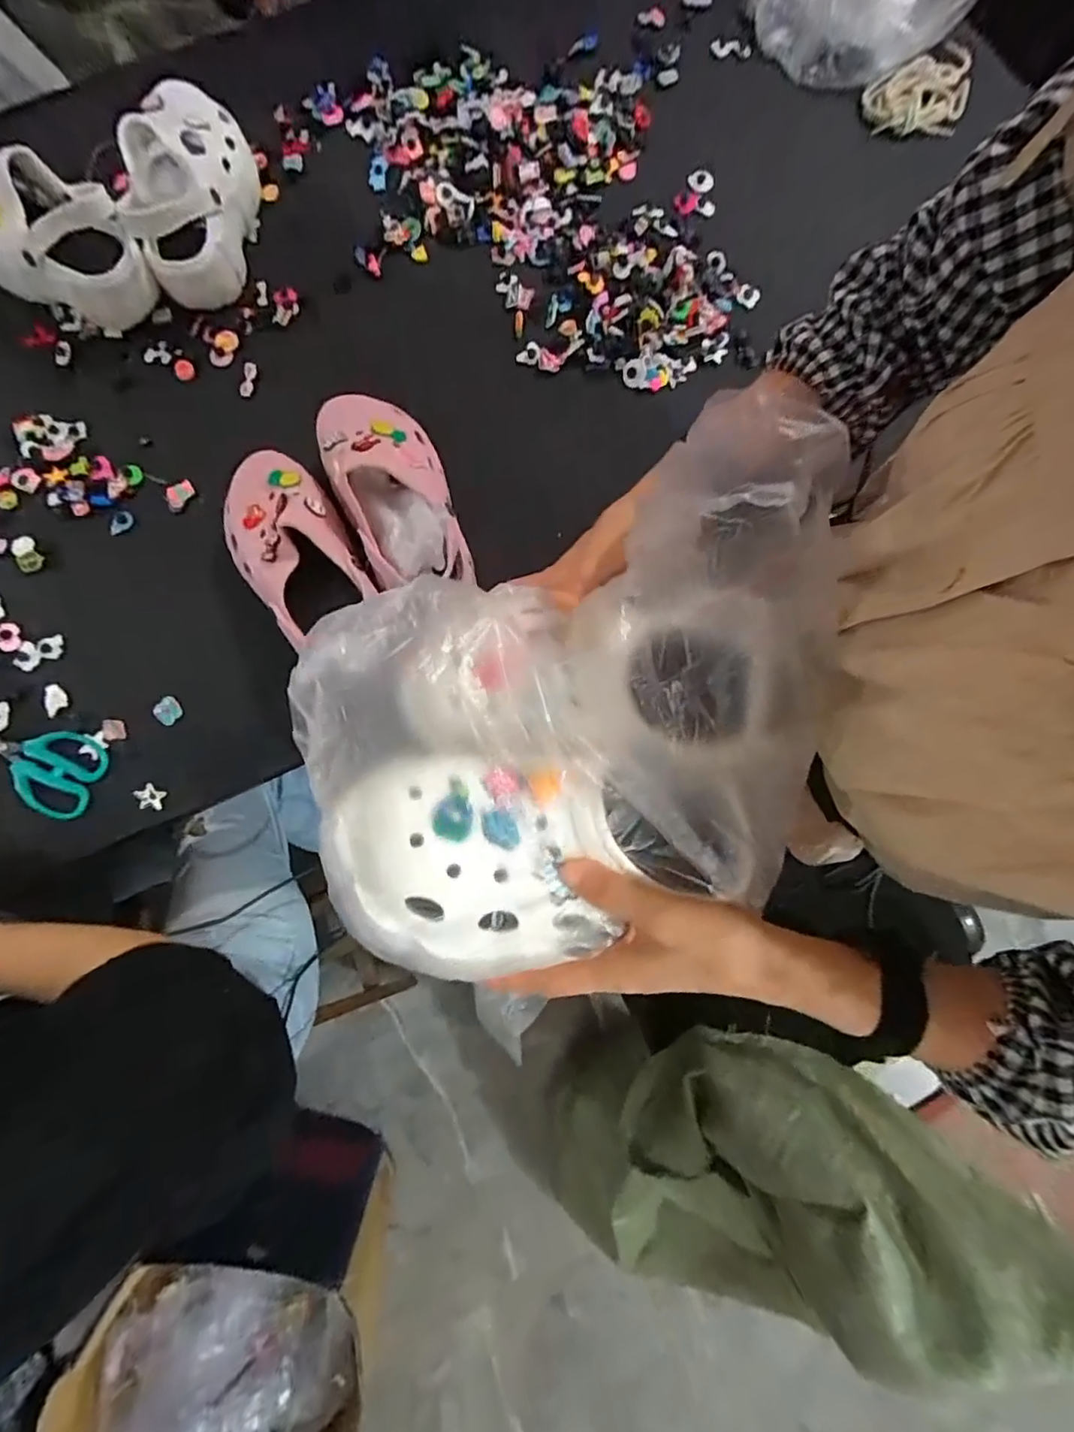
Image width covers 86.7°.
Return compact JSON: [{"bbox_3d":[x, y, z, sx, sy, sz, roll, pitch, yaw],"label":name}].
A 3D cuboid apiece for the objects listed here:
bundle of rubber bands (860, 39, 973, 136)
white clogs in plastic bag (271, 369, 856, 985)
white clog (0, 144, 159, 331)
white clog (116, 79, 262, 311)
[{"bbox_3d":[0.491,-0.809,0.730,0.119,0.023,0.111,11,79,3],"label":"bundle of rubber bands"},{"bbox_3d":[0.040,-0.002,0.325,0.340,0.089,0.227,-32,80,-5],"label":"white clogs in plastic bag"},{"bbox_3d":[-0.555,-0.538,0.648,0.231,0.114,0.122,30,81,6],"label":"white clog"},{"bbox_3d":[-0.401,-0.622,0.670,0.107,0.108,0.235,-5,79,0],"label":"white clog"}]

